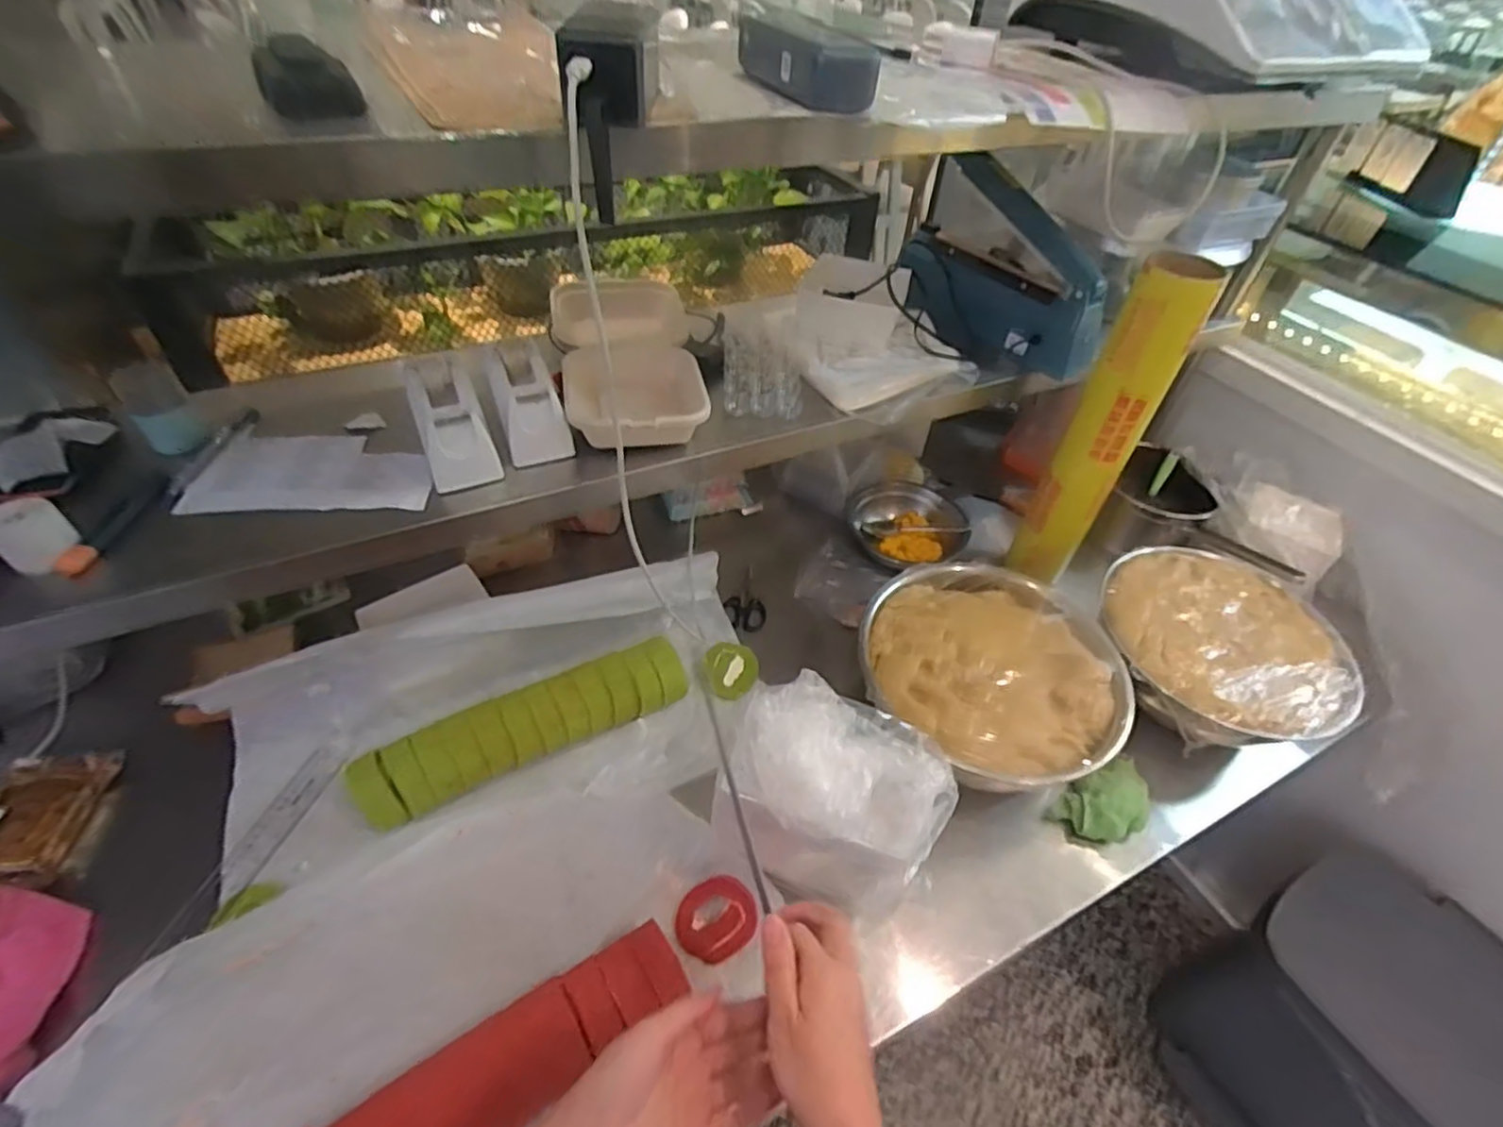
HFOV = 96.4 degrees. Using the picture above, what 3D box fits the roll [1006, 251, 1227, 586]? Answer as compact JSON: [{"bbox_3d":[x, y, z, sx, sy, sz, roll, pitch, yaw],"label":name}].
[{"bbox_3d":[0.437,-0.152,0.852,0.082,0.433,0.066,27,50,20],"label":"roll"}]

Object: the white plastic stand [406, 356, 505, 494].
[{"bbox_3d":[-0.288,-0.136,0.643,0.058,0.091,0.109,-18,50,-21],"label":"white plastic stand"}]

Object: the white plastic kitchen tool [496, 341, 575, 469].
[{"bbox_3d":[-0.224,-0.160,0.677,0.062,0.089,0.110,-13,48,-16],"label":"white plastic kitchen tool"}]

